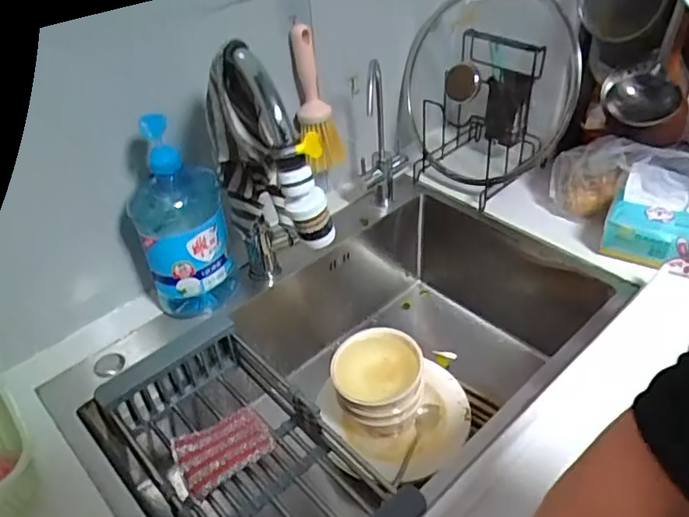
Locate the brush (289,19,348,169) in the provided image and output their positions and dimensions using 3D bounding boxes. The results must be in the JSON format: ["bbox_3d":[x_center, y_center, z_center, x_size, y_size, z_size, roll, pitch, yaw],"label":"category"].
[{"bbox_3d":[-0.038,-0.226,0.835,0.060,0.220,0.047,-2,40,4],"label":"brush"}]

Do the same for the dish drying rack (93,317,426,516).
[{"bbox_3d":[-0.109,0.247,0.678,0.181,0.118,0.378,-33,47,-29],"label":"dish drying rack"}]

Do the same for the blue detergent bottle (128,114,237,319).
[{"bbox_3d":[-0.207,-0.038,0.727,0.106,0.267,0.064,-22,43,-19],"label":"blue detergent bottle"}]

